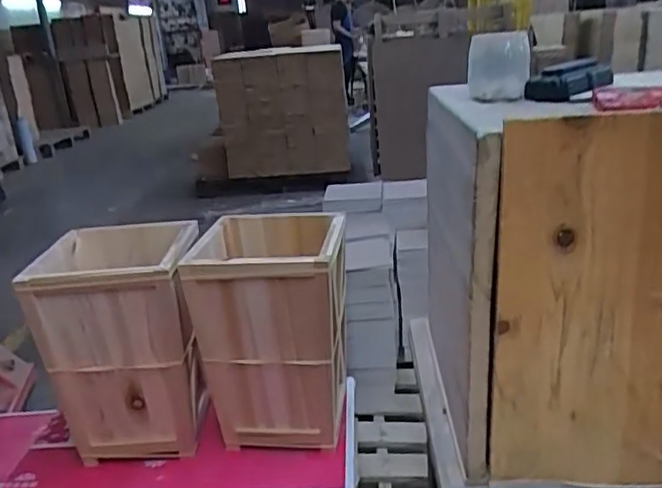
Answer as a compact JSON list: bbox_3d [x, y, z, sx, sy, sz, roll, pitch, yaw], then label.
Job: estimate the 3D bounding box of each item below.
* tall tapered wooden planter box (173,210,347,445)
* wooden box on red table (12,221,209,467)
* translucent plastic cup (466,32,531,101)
[{"bbox_3d":[-0.098,0.164,1.102,0.252,0.386,0.256,0,20,9],"label":"tall tapered wooden planter box"},{"bbox_3d":[-0.366,0.187,1.089,0.254,0.386,0.230,-4,20,-1],"label":"wooden box on red table"},{"bbox_3d":[0.179,-0.190,0.634,0.061,0.067,0.070,3,21,18],"label":"translucent plastic cup"}]

